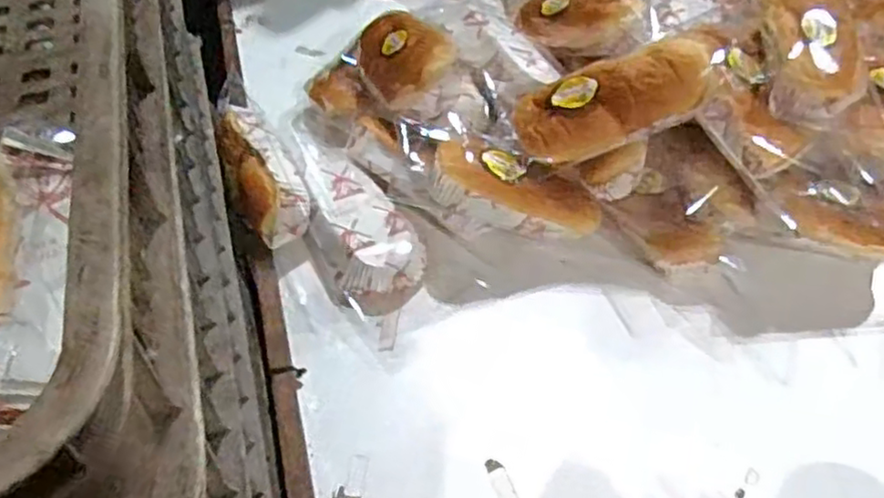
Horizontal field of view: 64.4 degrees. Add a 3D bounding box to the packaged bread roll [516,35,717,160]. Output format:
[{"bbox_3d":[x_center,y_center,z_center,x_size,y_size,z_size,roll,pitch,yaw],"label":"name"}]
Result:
[{"bbox_3d":[0.135,-0.114,0.550,0.153,0.049,0.055,-19,48,14],"label":"packaged bread roll"}]

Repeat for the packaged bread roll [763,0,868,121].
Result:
[{"bbox_3d":[0.292,-0.163,0.559,0.075,0.054,0.147,6,51,6],"label":"packaged bread roll"}]

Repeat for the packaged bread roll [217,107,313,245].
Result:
[{"bbox_3d":[-0.159,-0.069,0.610,0.056,0.048,0.133,-20,53,-15],"label":"packaged bread roll"}]

